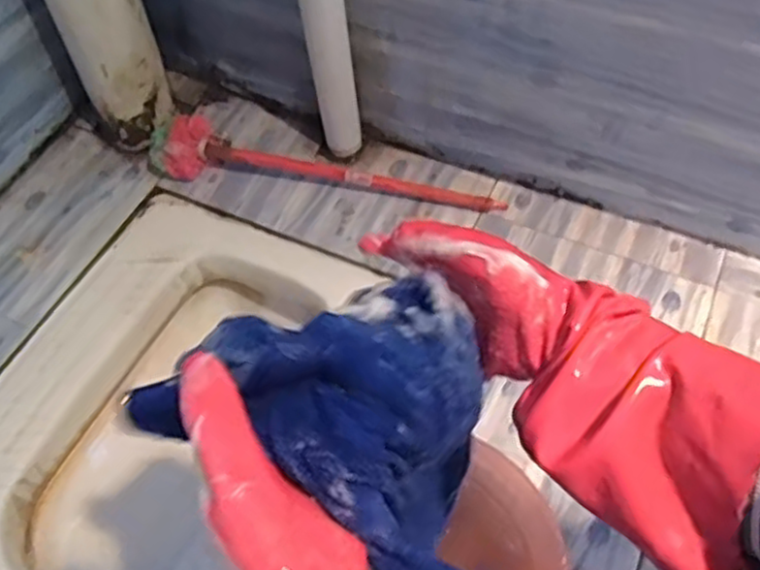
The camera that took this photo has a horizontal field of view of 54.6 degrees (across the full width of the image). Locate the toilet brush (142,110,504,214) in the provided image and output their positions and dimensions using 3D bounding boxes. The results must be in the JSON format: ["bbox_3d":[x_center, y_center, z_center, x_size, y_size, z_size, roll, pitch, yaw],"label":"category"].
[{"bbox_3d":[-0.074,-0.163,0.983,0.482,0.083,0.065,6,55,7],"label":"toilet brush"}]

